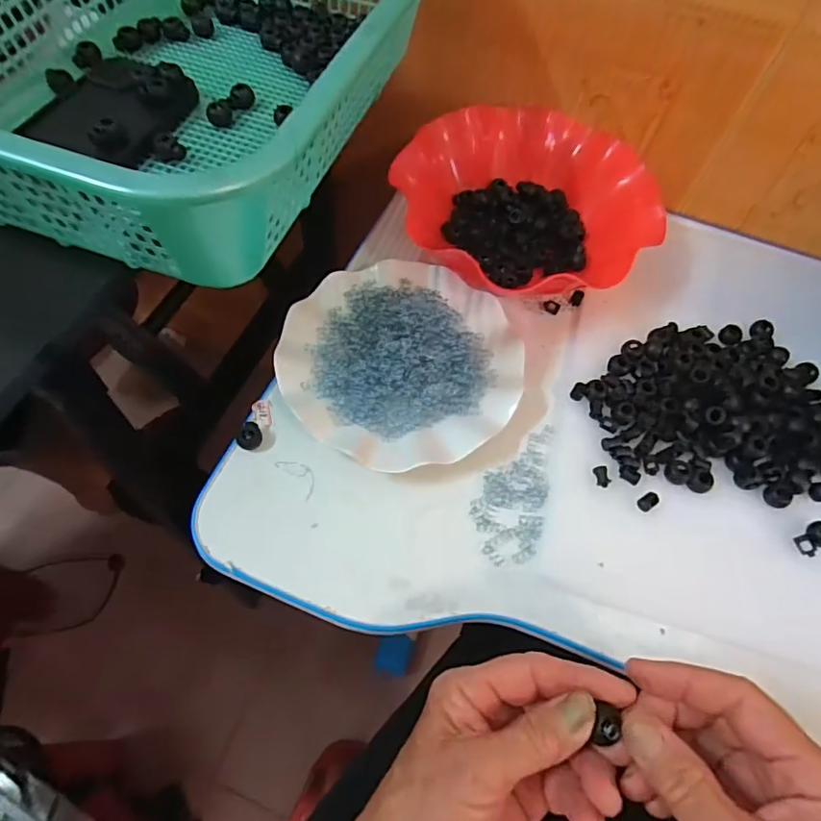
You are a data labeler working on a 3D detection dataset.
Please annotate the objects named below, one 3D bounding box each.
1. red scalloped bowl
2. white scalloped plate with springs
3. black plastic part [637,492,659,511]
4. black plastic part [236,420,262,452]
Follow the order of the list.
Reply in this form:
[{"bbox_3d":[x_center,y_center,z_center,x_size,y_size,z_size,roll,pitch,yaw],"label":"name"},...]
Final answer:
[{"bbox_3d":[0.107,-0.189,0.486,0.224,0.054,0.188,22,61,8],"label":"red scalloped bowl"},{"bbox_3d":[-0.006,-0.041,0.412,0.175,0.019,0.175,2,60,-4],"label":"white scalloped plate with springs"},{"bbox_3d":[0.164,0.063,0.371,0.016,0.004,0.010,-32,67,-21],"label":"black plastic part"},{"bbox_3d":[-0.113,0.018,0.381,0.014,0.010,0.020,26,61,10],"label":"black plastic part"}]

